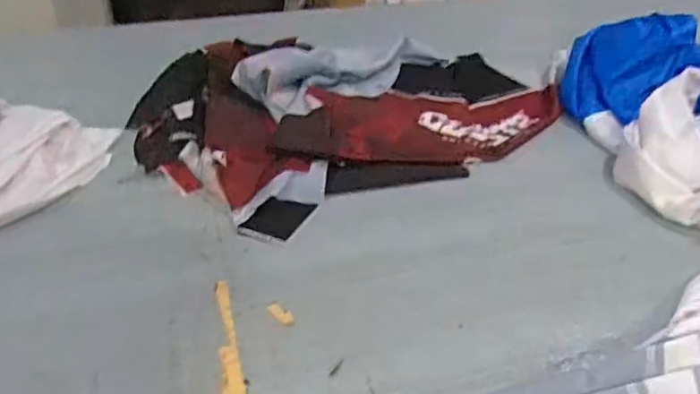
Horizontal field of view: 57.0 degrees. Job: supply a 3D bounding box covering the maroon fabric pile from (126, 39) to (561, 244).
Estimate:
[{"bbox_3d":[0.011,-0.125,0.826,0.533,0.080,0.328,-20,40,-27],"label":"maroon fabric pile"}]

